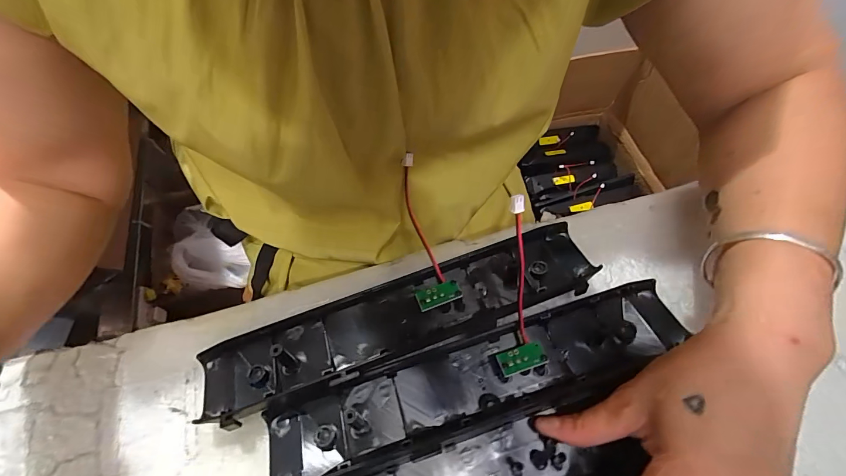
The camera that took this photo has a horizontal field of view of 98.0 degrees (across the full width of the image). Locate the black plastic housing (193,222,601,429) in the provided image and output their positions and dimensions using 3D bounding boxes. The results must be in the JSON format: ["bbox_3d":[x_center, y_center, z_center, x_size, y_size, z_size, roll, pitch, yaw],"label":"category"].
[{"bbox_3d":[-0.016,0.050,0.253,0.272,0.028,0.055,-19,65,-7],"label":"black plastic housing"}]

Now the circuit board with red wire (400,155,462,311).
[{"bbox_3d":[-0.005,-0.006,0.268,0.030,0.031,0.111,-17,65,-6],"label":"circuit board with red wire"}]

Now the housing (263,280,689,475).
[{"bbox_3d":[0.033,0.090,0.235,0.272,0.022,0.051,-17,65,-6],"label":"housing"}]

